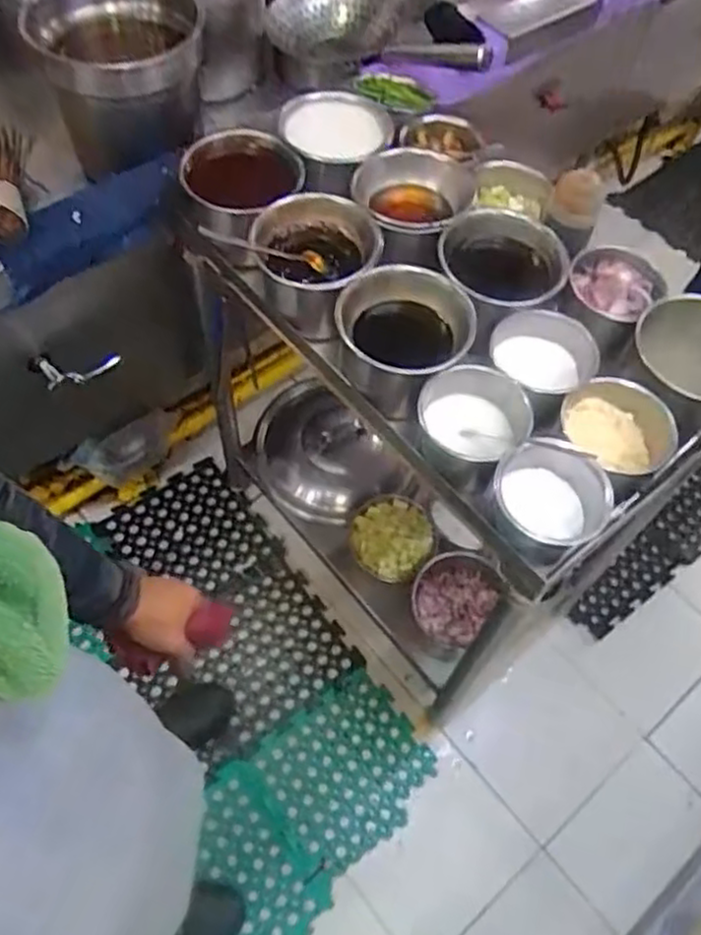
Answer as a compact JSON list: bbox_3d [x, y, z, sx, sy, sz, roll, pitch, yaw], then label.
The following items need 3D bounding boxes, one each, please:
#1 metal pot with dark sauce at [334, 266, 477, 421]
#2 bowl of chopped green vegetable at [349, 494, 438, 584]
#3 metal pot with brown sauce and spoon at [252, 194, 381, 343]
[{"bbox_3d":[0.061,-0.148,0.856,0.155,0.112,0.158,21,60,9],"label":"metal pot with dark sauce"},{"bbox_3d":[0.079,0.133,1.385,0.159,0.081,0.169,2,59,-3],"label":"bowl of chopped green vegetable"},{"bbox_3d":[-0.047,-0.255,0.913,0.155,0.106,0.151,13,59,4],"label":"metal pot with brown sauce and spoon"}]

